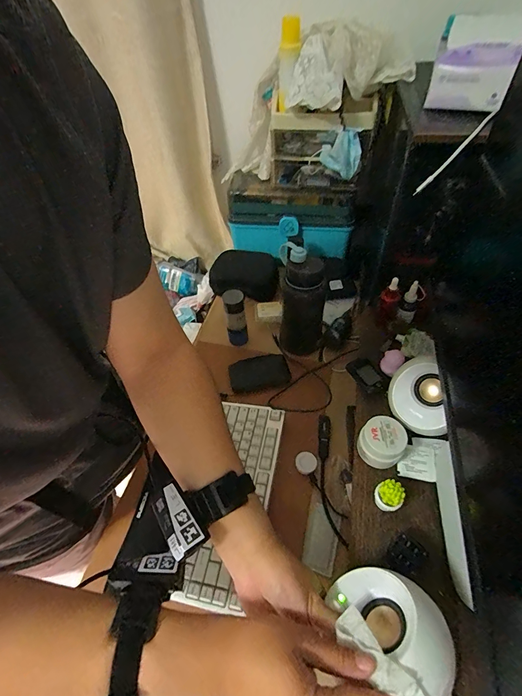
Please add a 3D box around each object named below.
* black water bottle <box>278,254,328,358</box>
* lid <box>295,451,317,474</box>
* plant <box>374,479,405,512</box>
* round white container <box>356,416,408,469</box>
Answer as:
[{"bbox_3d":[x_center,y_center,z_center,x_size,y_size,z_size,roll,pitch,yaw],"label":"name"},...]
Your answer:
[{"bbox_3d":[0.084,-0.084,0.674,0.088,0.213,0.075,3,50,5],"label":"black water bottle"},{"bbox_3d":[0.078,0.199,0.588,0.035,0.011,0.036,-1,50,2],"label":"lid"},{"bbox_3d":[0.165,0.191,0.438,0.029,0.039,0.030,-1,50,2],"label":"plant"},{"bbox_3d":[0.172,0.136,0.484,0.057,0.053,0.057,-1,50,2],"label":"round white container"}]

